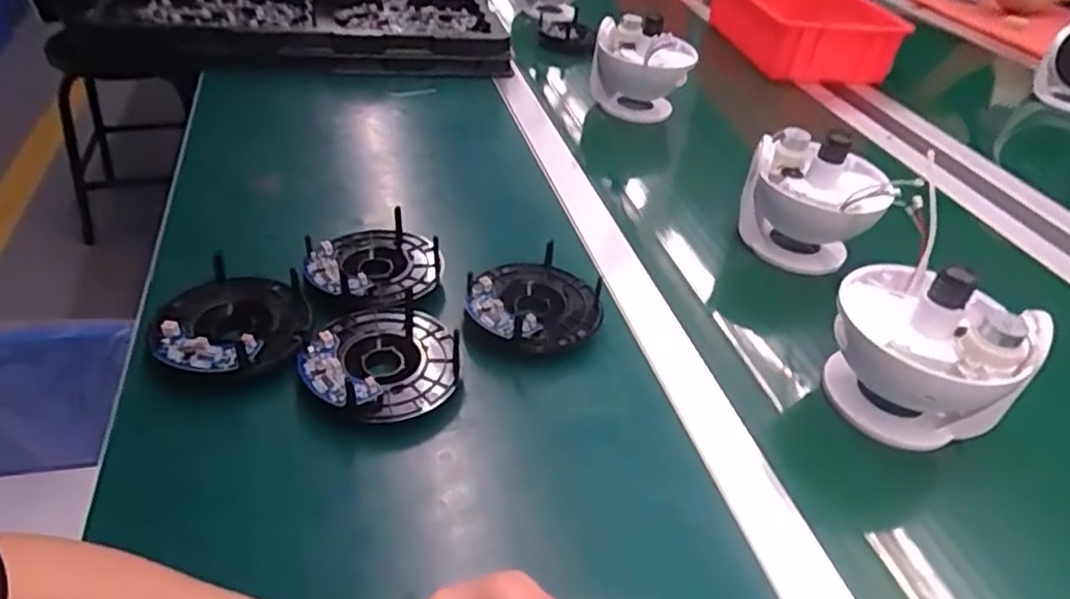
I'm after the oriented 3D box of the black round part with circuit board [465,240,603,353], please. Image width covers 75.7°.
[{"bbox_3d":[-0.003,-0.002,0.520,0.096,0.029,0.100,4,39,-3],"label":"black round part with circuit board"}]

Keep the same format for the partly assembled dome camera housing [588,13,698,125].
[{"bbox_3d":[0.128,-0.274,0.847,0.085,0.118,0.115,-29,51,-36],"label":"partly assembled dome camera housing"}]

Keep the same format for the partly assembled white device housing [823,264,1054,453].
[{"bbox_3d":[0.255,0.037,0.466,0.091,0.118,0.113,-17,45,-26],"label":"partly assembled white device housing"}]

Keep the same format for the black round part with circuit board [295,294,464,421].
[{"bbox_3d":[-0.103,0.040,0.456,0.097,0.031,0.098,4,39,-3],"label":"black round part with circuit board"}]

